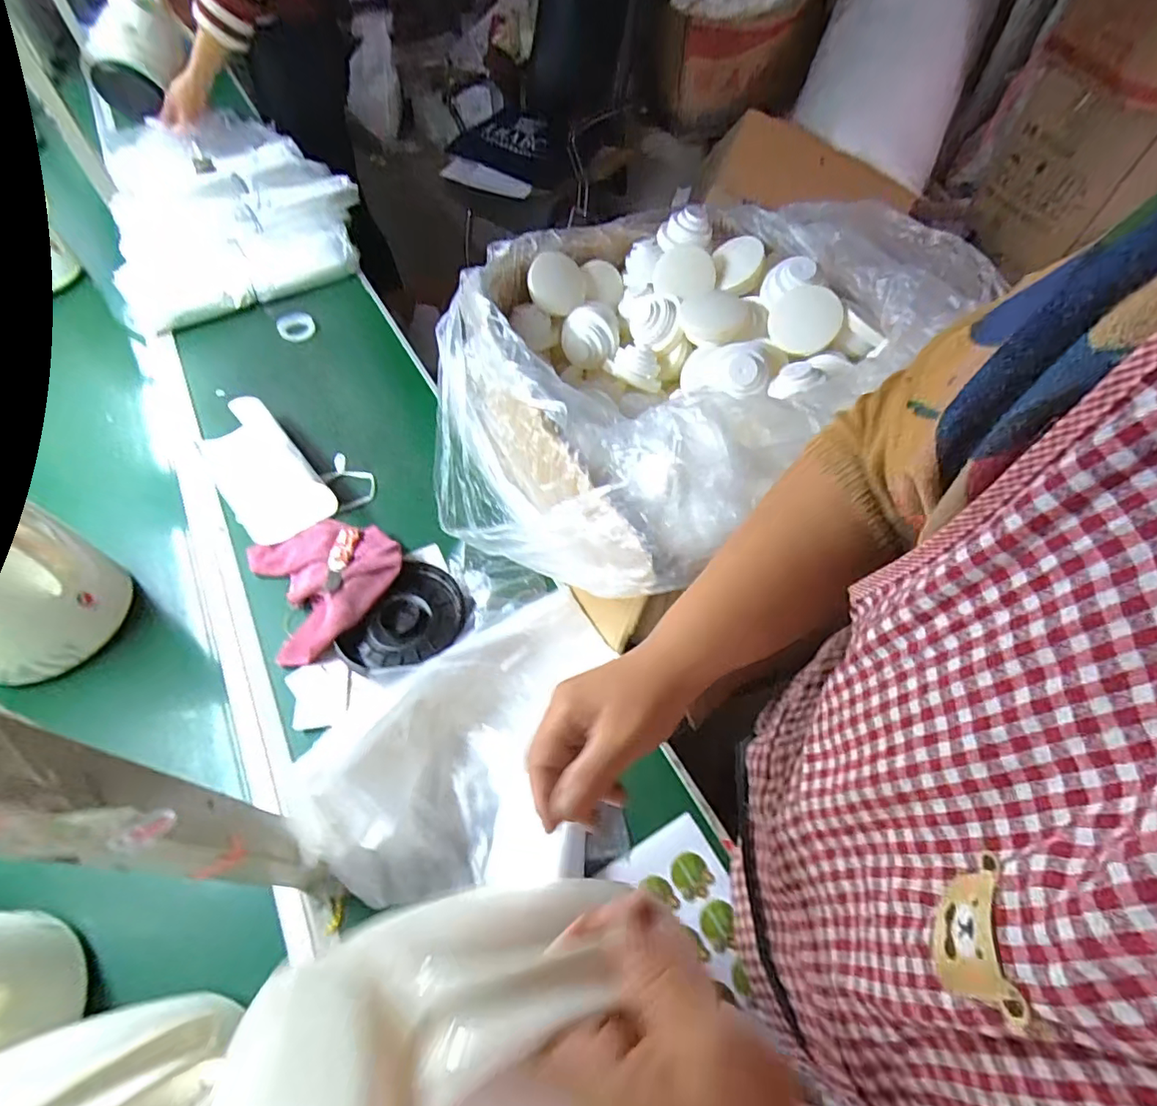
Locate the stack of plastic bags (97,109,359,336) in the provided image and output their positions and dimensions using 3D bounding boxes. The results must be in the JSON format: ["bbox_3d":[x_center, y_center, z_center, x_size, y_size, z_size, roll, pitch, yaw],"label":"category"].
[{"bbox_3d":[-0.711,-0.731,1.115,0.427,0.094,0.724,-24,59,-13],"label":"stack of plastic bags"}]

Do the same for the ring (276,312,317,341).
[{"bbox_3d":[-0.485,-0.390,0.945,0.059,0.015,0.068,-29,60,-16],"label":"ring"}]

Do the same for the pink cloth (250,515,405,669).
[{"bbox_3d":[-0.291,0.023,0.641,0.159,0.034,0.178,-26,60,-14],"label":"pink cloth"}]

